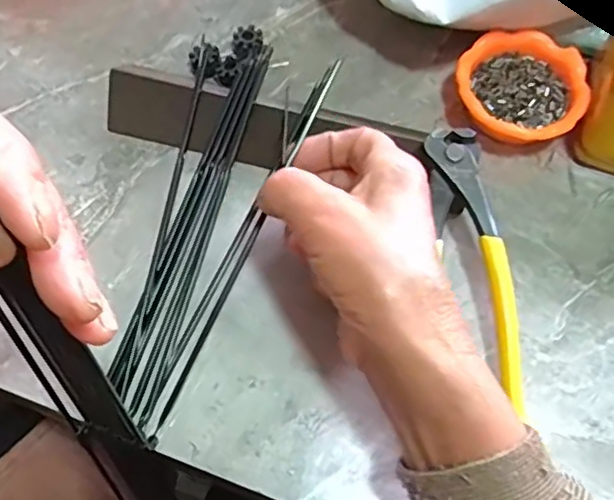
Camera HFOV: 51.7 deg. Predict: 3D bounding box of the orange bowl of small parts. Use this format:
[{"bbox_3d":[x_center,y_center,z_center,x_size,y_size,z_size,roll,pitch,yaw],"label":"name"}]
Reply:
[{"bbox_3d":[0.129,-0.096,0.386,0.073,0.027,0.073,1,66,-2],"label":"orange bowl of small parts"}]

